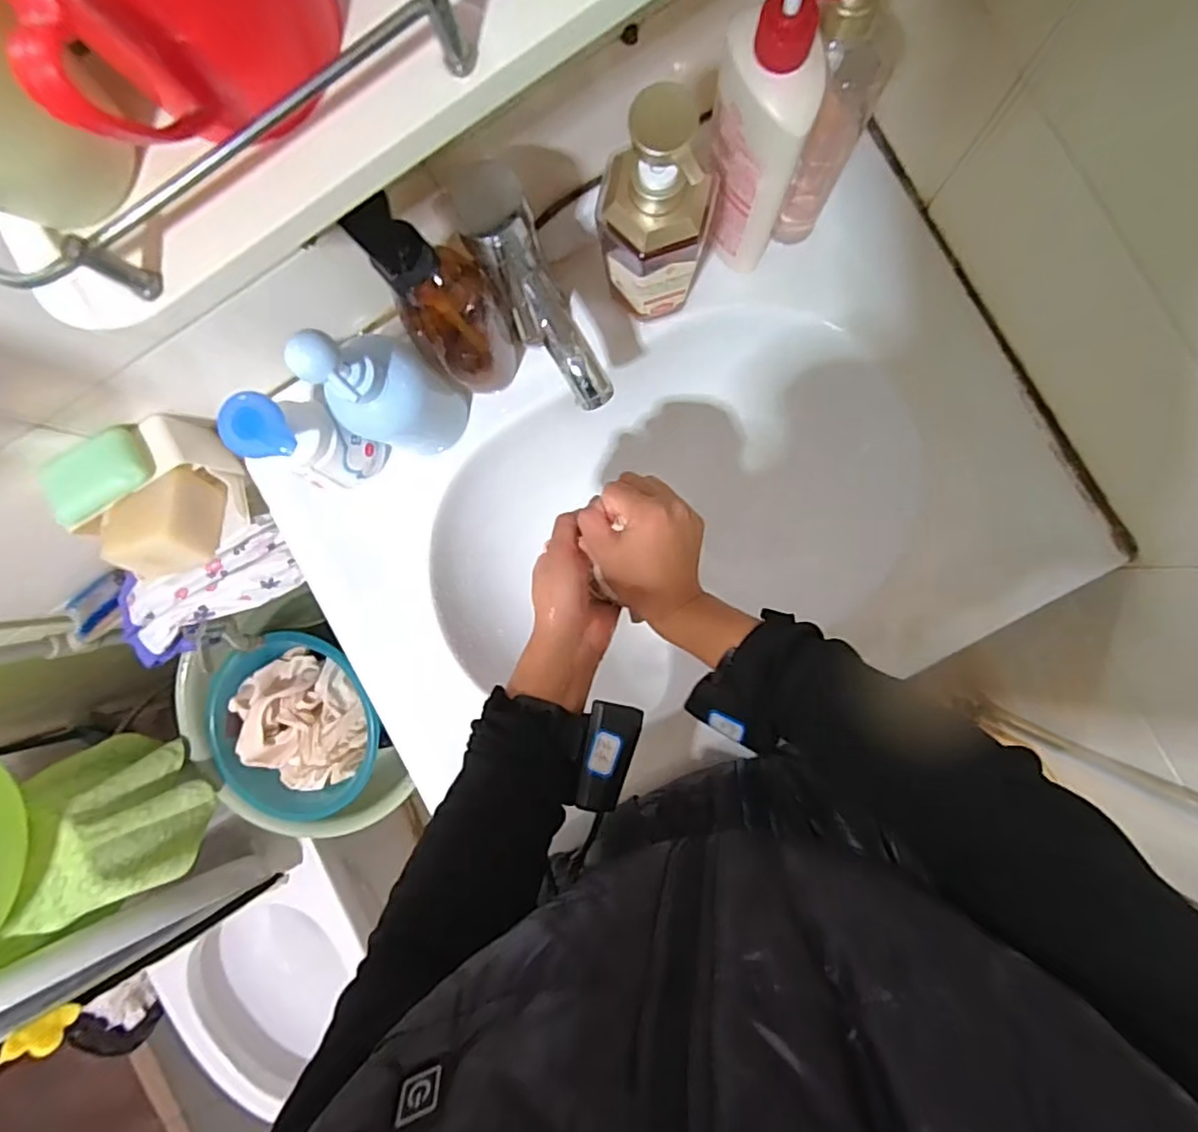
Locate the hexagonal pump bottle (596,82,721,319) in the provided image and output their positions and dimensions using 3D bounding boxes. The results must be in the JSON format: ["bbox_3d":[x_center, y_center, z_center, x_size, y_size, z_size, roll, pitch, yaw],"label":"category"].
[{"bbox_3d":[0.038,-0.232,0.432,0.078,0.216,0.054,7,91,7],"label":"hexagonal pump bottle"}]

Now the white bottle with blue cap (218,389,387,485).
[{"bbox_3d":[-0.229,-0.097,0.486,0.057,0.133,0.060,18,92,6],"label":"white bottle with blue cap"}]

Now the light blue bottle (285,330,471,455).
[{"bbox_3d":[-0.160,-0.131,0.465,0.060,0.202,0.076,31,93,6],"label":"light blue bottle"}]

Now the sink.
[{"bbox_3d":[0.069,-0.036,0.596,0.594,0.149,0.403,-30,87,6],"label":"sink"}]

